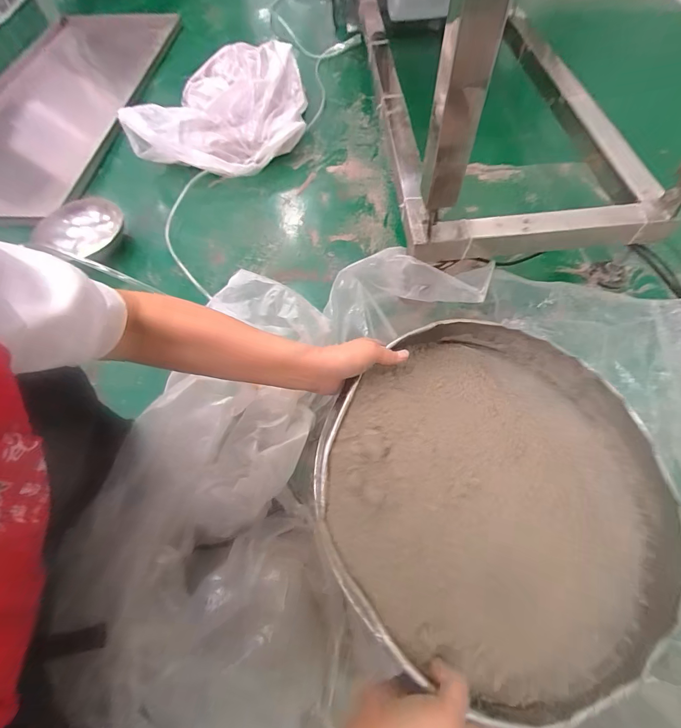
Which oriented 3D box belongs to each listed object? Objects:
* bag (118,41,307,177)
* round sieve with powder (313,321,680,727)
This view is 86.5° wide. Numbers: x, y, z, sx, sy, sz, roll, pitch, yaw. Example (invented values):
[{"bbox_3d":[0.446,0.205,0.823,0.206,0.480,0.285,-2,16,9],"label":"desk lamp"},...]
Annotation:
[{"bbox_3d":[-0.305,-0.713,1.017,0.397,0.143,0.492,14,61,9],"label":"bag"},{"bbox_3d":[0.186,0.130,0.415,0.372,0.103,0.391,-1,60,1],"label":"round sieve with powder"}]

